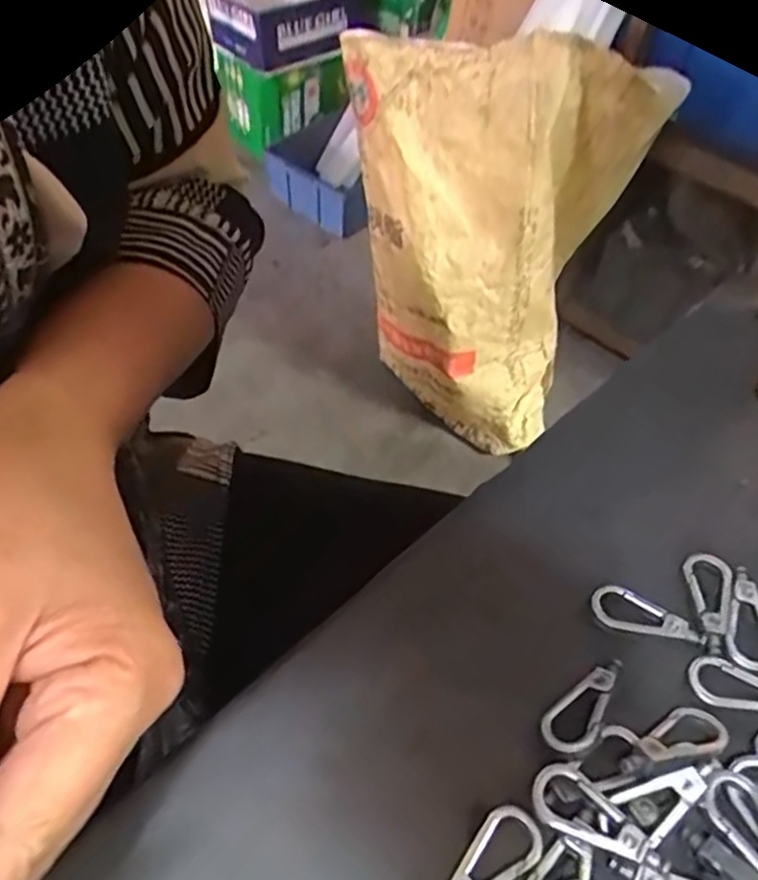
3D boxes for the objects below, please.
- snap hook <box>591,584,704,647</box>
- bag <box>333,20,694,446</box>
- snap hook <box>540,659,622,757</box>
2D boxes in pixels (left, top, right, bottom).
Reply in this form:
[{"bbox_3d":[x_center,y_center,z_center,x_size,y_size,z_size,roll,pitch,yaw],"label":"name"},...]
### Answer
[{"bbox_3d":[0.088,0.058,0.234,0.036,0.004,0.014,19,50,12],"label":"snap hook"},{"bbox_3d":[0.155,-0.288,1.097,0.388,0.576,0.191,32,54,22],"label":"bag"},{"bbox_3d":[0.062,0.079,0.213,0.015,0.008,0.035,37,56,25],"label":"snap hook"}]

